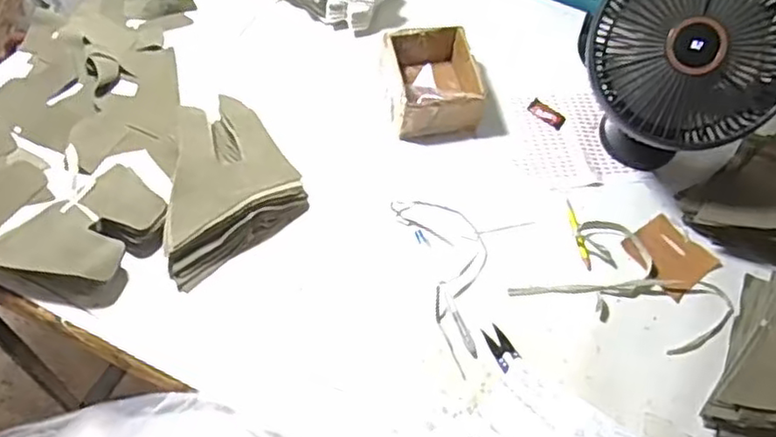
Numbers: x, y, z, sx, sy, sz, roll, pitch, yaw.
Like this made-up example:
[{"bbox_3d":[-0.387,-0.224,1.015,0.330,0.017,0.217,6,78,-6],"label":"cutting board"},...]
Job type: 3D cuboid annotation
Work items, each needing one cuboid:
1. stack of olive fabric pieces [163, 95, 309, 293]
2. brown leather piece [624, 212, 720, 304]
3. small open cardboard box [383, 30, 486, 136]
[{"bbox_3d":[-0.193,-0.043,0.697,0.163,0.044,0.184,-31,64,-23],"label":"stack of olive fabric pieces"},{"bbox_3d":[0.306,0.040,0.706,0.080,0.007,0.080,-30,66,-26],"label":"brown leather piece"},{"bbox_3d":[0.053,-0.163,0.783,0.114,0.057,0.132,-4,56,-7],"label":"small open cardboard box"}]

